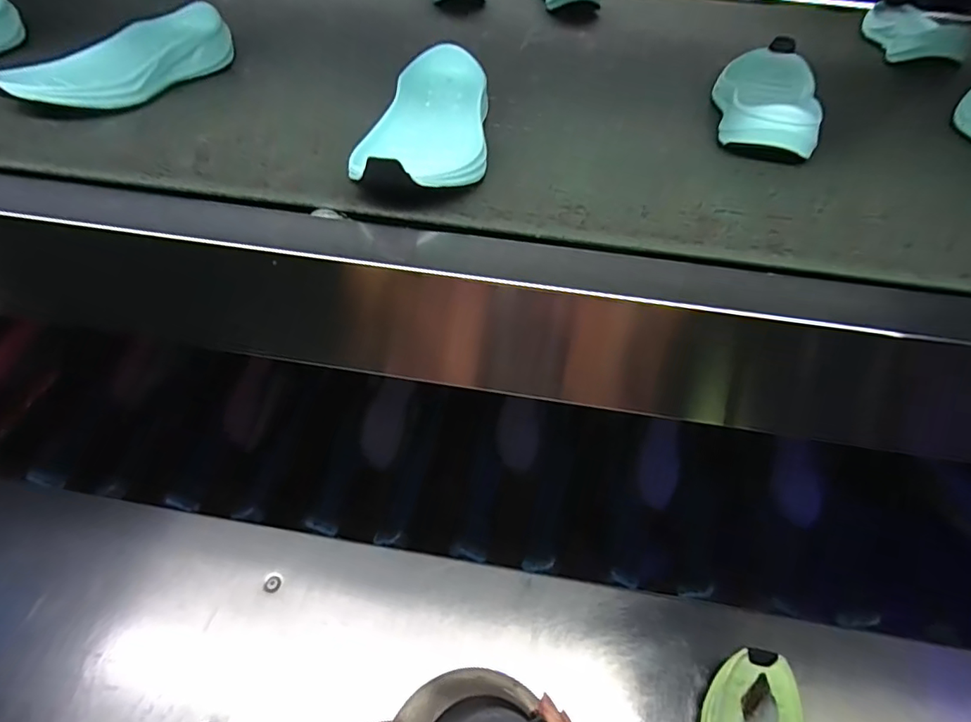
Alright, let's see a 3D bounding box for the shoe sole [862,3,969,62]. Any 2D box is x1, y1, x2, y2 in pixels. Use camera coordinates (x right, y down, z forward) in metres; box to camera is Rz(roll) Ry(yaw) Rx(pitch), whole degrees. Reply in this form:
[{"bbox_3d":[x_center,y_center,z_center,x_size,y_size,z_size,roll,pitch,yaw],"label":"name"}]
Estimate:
[{"bbox_3d":[0.525,-0.412,0.648,0.065,0.034,0.199,13,54,10],"label":"shoe sole"}]

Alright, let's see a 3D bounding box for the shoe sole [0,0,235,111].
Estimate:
[{"bbox_3d":[-0.306,-0.252,0.443,0.074,0.042,0.197,18,48,13],"label":"shoe sole"}]

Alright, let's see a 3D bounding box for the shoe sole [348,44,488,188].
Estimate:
[{"bbox_3d":[-0.042,-0.176,0.387,0.087,0.042,0.196,4,47,-1],"label":"shoe sole"}]

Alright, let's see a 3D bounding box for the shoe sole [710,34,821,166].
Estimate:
[{"bbox_3d":[0.251,-0.240,0.469,0.090,0.039,0.209,19,48,13],"label":"shoe sole"}]

